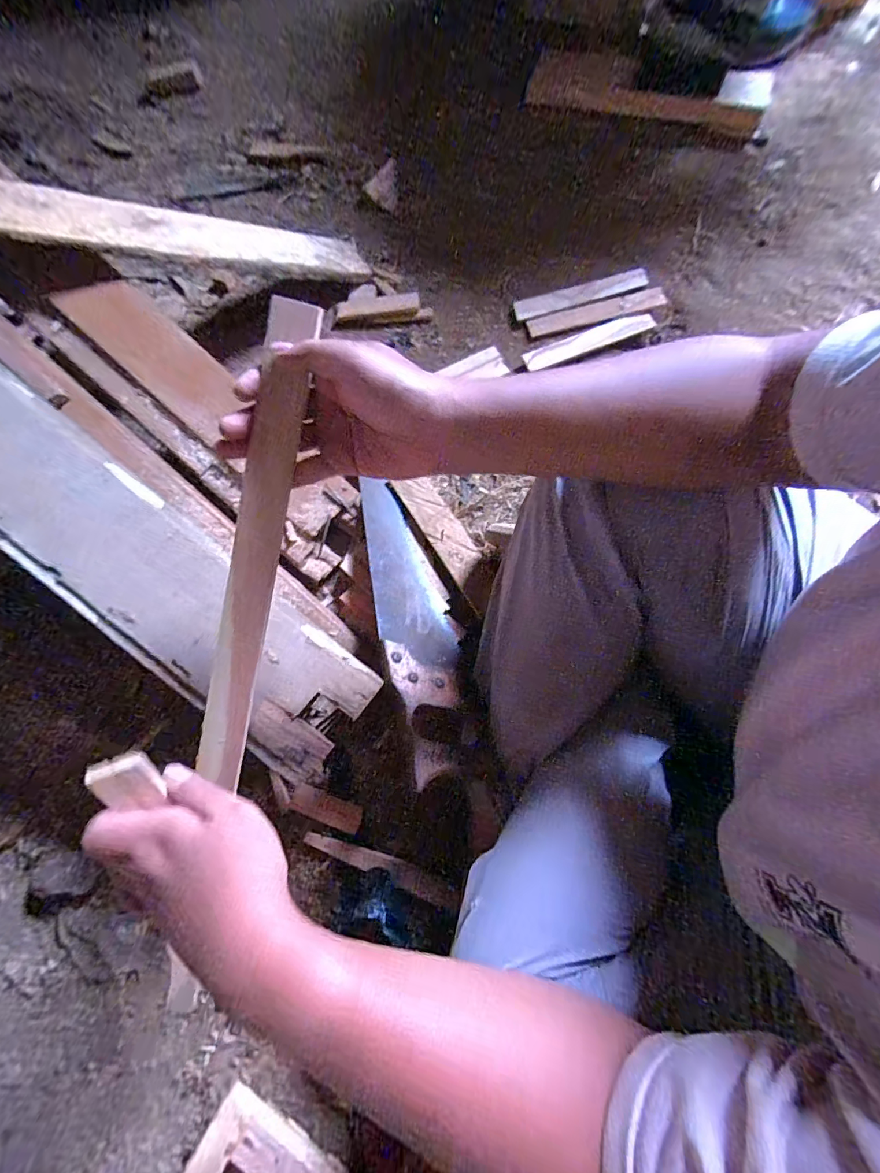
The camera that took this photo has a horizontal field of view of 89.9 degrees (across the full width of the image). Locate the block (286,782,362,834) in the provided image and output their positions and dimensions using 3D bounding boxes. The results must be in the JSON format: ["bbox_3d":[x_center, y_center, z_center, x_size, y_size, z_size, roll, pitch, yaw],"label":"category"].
[{"bbox_3d":[-0.146,0.283,0.564,0.093,0.006,0.033,18,77,5],"label":"block"}]

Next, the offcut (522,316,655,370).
[{"bbox_3d":[0.238,-0.393,0.706,0.209,0.010,0.041,-18,89,2],"label":"offcut"}]

